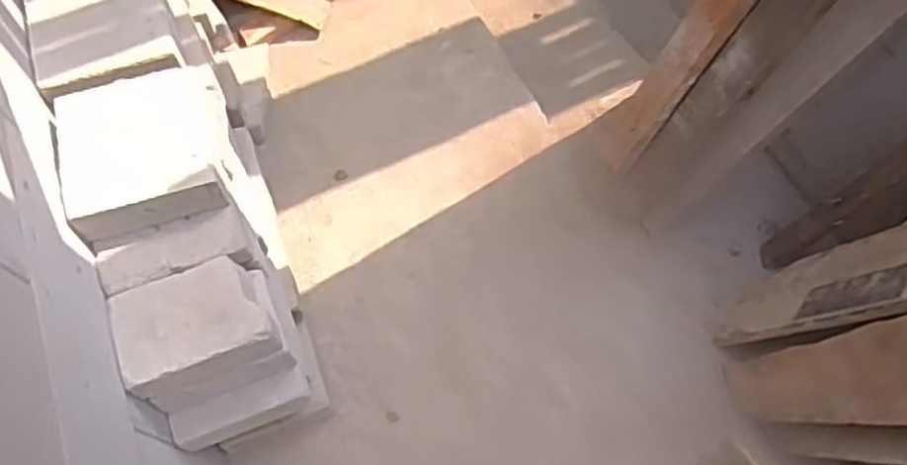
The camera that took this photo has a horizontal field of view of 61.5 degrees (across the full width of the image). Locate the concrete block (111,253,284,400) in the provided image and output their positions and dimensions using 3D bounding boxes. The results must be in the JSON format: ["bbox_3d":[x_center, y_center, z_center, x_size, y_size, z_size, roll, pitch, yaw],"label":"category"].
[{"bbox_3d":[-0.349,0.129,1.041,0.191,0.073,0.149,-21,67,-8],"label":"concrete block"}]

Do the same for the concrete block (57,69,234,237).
[{"bbox_3d":[-0.434,-0.115,1.091,0.213,0.093,0.218,-19,67,-6],"label":"concrete block"}]

